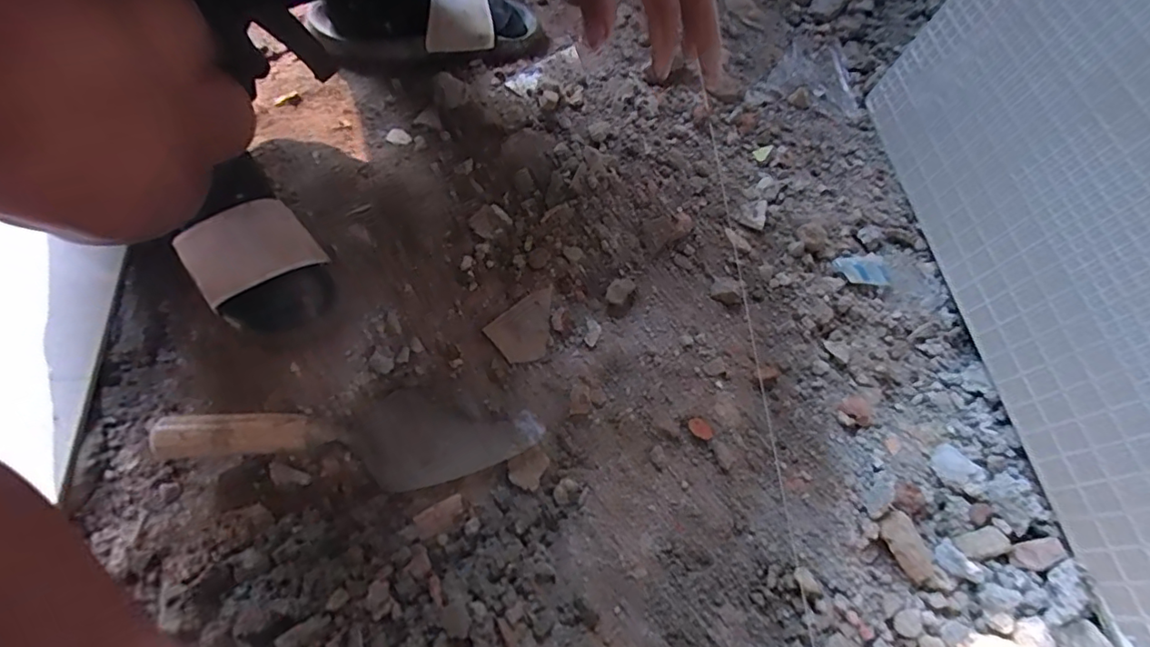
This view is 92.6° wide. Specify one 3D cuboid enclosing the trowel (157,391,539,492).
[{"bbox_3d":[-0.186,0.098,0.478,0.293,0.053,0.083,5,67,-16],"label":"trowel"}]

